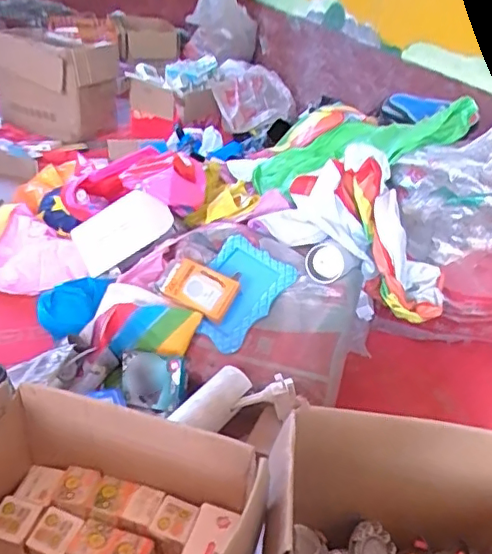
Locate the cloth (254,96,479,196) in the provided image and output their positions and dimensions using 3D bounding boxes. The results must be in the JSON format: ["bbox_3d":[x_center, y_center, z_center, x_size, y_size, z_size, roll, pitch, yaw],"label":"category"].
[{"bbox_3d":[0.279,-0.319,1.368,0.515,0.075,0.268,-8,25,27],"label":"cloth"}]

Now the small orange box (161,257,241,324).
[{"bbox_3d":[-0.096,0.022,1.124,0.143,0.033,0.101,21,59,14],"label":"small orange box"}]

